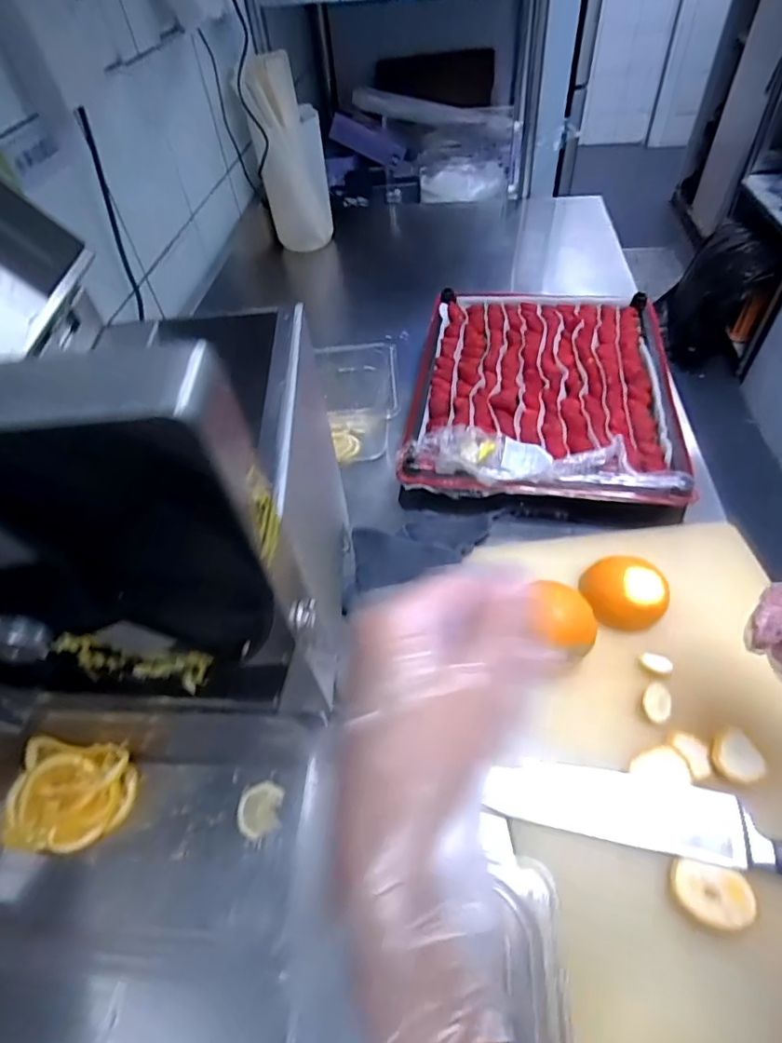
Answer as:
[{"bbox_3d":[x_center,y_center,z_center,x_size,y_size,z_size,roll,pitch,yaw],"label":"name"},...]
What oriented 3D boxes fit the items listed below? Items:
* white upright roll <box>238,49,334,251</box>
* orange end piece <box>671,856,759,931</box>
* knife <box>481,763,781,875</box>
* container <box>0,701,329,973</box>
[{"bbox_3d":[-0.204,-0.730,1.069,0.135,0.307,0.133,-12,51,-4],"label":"white upright roll"},{"bbox_3d":[0.236,0.271,0.386,0.053,0.008,0.039,7,52,12],"label":"orange end piece"},{"bbox_3d":[0.240,0.238,0.420,0.318,0.025,0.051,8,52,12],"label":"knife"},{"bbox_3d":[-0.201,0.244,0.421,0.300,0.102,0.160,-1,51,5],"label":"container"}]

